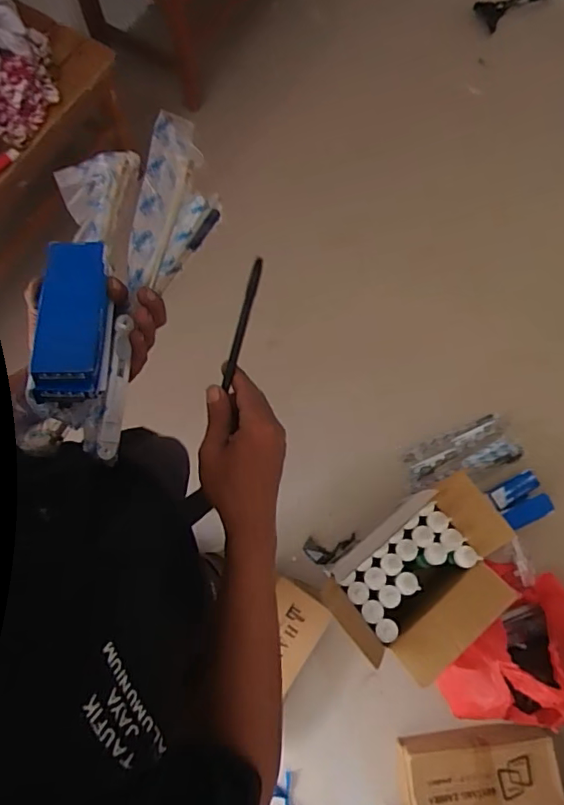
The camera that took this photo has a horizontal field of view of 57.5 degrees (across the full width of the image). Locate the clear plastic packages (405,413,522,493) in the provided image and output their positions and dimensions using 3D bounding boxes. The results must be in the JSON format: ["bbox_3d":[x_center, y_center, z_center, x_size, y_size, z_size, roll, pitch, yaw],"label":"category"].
[{"bbox_3d":[0.506,0.148,1.456,0.318,0.024,0.138,-21,76,-7],"label":"clear plastic packages"}]

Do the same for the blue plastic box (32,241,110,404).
[{"bbox_3d":[-0.188,-0.076,0.459,0.058,0.030,0.146,-4,70,-2],"label":"blue plastic box"}]

